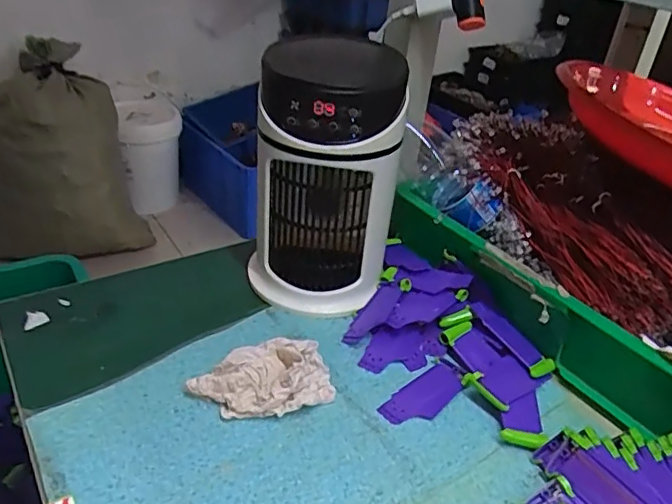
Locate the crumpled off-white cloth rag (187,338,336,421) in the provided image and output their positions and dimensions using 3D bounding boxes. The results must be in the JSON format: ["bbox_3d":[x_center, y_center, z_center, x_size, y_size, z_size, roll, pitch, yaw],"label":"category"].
[{"bbox_3d":[-0.058,0.105,0.459,0.107,0.028,0.062,-11,35,-25],"label":"crumpled off-white cloth rag"}]

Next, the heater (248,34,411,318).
[{"bbox_3d":[-0.007,-0.070,0.544,0.131,0.228,0.123,15,33,14],"label":"heater"}]

